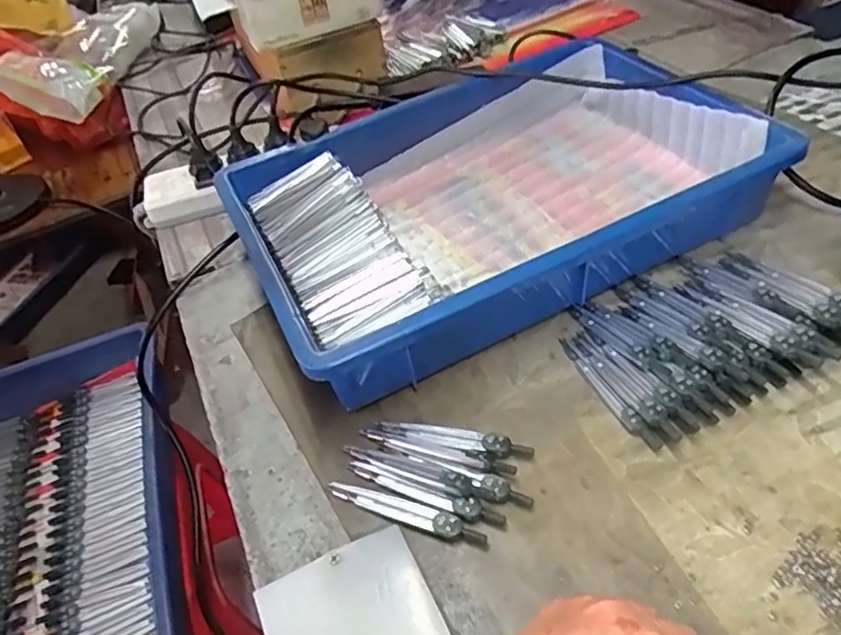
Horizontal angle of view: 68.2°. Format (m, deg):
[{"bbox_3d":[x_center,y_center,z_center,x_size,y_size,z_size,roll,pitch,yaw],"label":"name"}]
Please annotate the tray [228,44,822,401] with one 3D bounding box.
[{"bbox_3d":[0.057,-0.113,0.556,0.422,0.082,0.280,-25,47,-12],"label":"tray"}]

